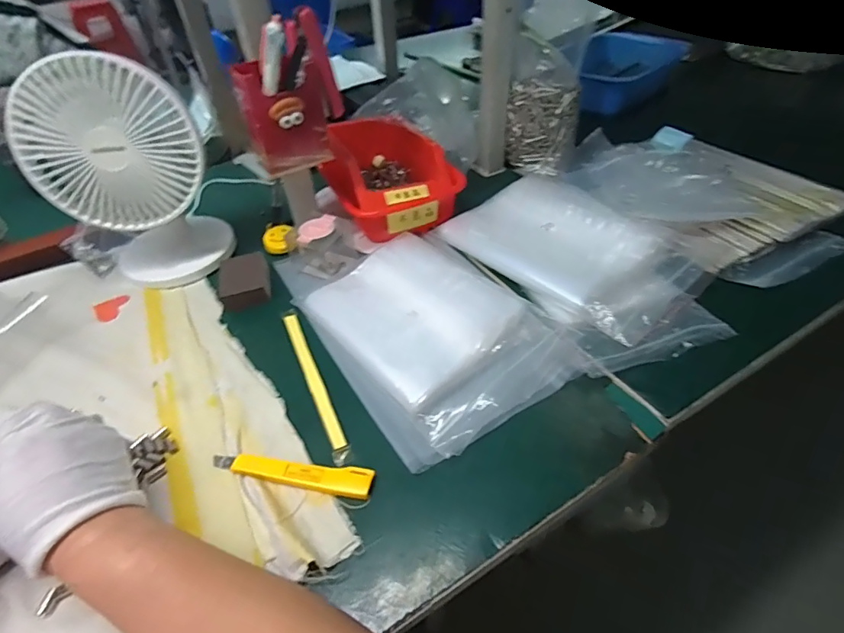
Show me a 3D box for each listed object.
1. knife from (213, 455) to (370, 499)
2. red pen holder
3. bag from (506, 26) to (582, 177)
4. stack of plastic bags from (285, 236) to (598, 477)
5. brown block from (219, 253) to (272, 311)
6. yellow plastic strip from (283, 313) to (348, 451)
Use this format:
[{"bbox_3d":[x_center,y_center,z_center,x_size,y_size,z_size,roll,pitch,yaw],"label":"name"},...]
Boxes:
[{"bbox_3d":[-0.103,0.124,0.362,0.130,0.012,0.023,4,44,8],"label":"knife"},{"bbox_3d":[-0.132,-0.216,0.458,0.096,0.123,0.070,-8,45,-4],"label":"red pen holder"},{"bbox_3d":[0.168,-0.282,0.640,0.096,0.156,0.055,10,45,14],"label":"bag"},{"bbox_3d":[0.004,0.007,0.455,0.185,0.036,0.249,-26,48,-22],"label":"stack of plastic bags"},{"bbox_3d":[-0.202,-0.040,0.528,0.054,0.024,0.072,-13,44,-10],"label":"brown block"},{"bbox_3d":[-0.105,0.053,0.439,0.012,0.004,0.176,-20,46,-17],"label":"yellow plastic strip"}]

